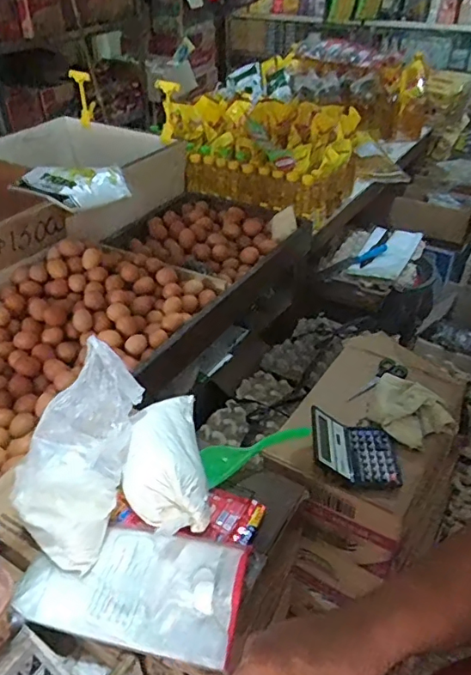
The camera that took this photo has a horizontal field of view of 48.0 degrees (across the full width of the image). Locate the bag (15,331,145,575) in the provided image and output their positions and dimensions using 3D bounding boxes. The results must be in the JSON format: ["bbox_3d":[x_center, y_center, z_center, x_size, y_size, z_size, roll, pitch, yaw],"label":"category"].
[{"bbox_3d":[-0.192,0.140,0.658,0.104,0.089,0.270,11,82,14],"label":"bag"}]

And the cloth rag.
[{"bbox_3d":[0.326,0.138,1.005,0.128,0.027,0.173,-39,49,-18],"label":"cloth rag"}]

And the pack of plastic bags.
[{"bbox_3d":[-0.122,0.280,0.606,0.256,0.038,0.126,8,38,10],"label":"pack of plastic bags"}]

